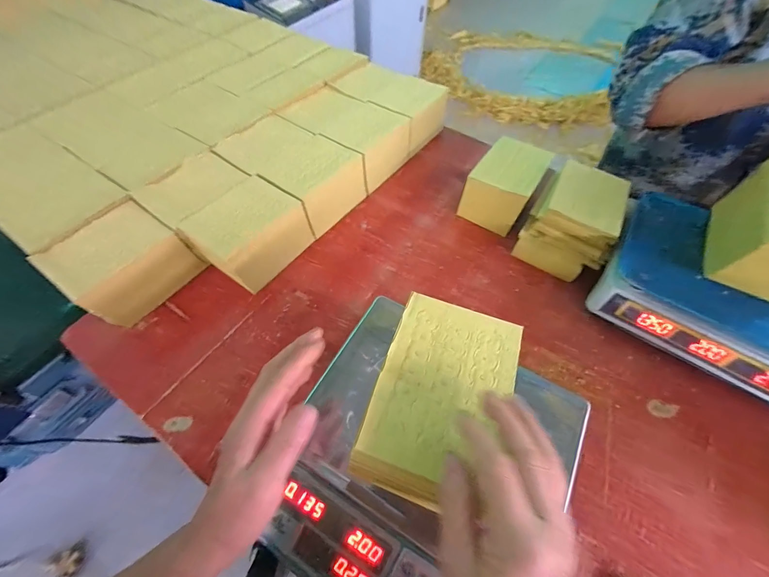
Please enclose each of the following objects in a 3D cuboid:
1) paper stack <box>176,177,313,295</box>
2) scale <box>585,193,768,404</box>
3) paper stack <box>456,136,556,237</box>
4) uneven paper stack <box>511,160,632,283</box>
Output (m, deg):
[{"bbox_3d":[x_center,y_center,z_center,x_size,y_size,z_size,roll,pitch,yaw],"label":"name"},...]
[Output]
[{"bbox_3d":[-0.238,-0.098,0.583,0.123,0.107,0.164,34,63,17],"label":"paper stack"},{"bbox_3d":[0.540,0.014,0.532,0.338,0.111,0.244,31,62,15],"label":"scale"},{"bbox_3d":[0.239,-0.214,0.662,0.128,0.105,0.167,31,62,16],"label":"paper stack"},{"bbox_3d":[0.347,-0.121,0.605,0.139,0.120,0.170,31,62,15],"label":"uneven paper stack"}]

